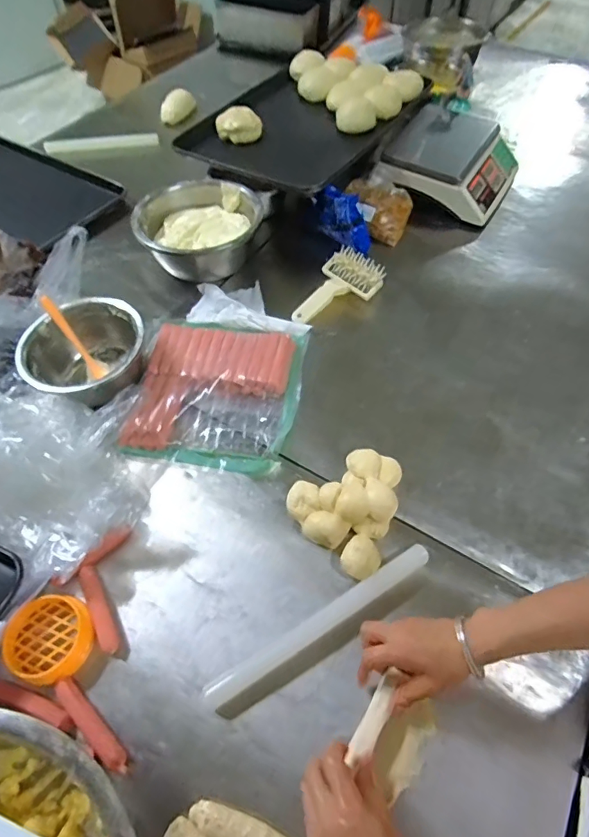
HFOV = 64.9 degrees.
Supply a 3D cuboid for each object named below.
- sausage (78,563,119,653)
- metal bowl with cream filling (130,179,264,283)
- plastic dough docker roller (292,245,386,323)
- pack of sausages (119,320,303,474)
[{"bbox_3d":[-0.251,0.243,0.592,0.021,0.018,0.111,-24,58,-16],"label":"sausage"},{"bbox_3d":[-0.190,-0.377,0.947,0.240,0.116,0.228,0,55,0],"label":"metal bowl with cream filling"},{"bbox_3d":[0.071,-0.252,0.894,0.195,0.058,0.114,-33,61,-21],"label":"plastic dough docker roller"},{"bbox_3d":[-0.123,-0.051,0.764,0.257,0.042,0.280,6,55,5],"label":"pack of sausages"}]

